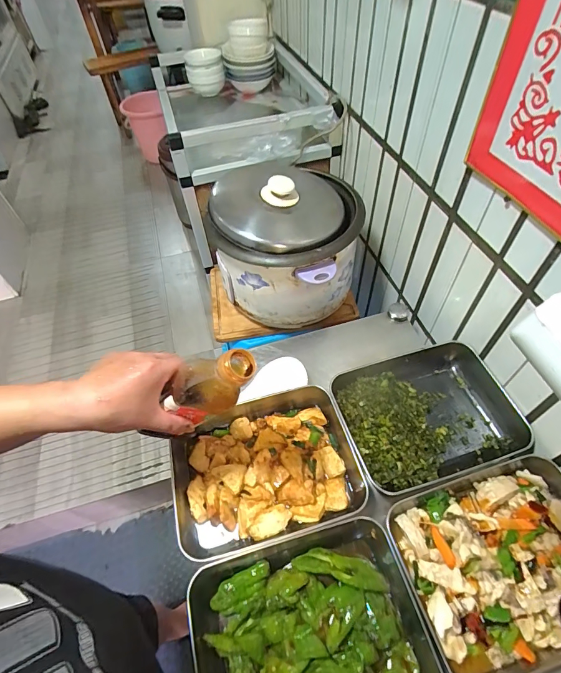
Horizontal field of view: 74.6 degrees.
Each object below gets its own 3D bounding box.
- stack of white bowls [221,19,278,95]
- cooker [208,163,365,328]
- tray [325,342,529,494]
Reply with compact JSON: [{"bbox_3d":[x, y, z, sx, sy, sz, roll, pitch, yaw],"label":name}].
[{"bbox_3d":[-0.098,-0.881,1.163,0.160,0.161,0.144,-3,53,1],"label":"stack of white bowls"},{"bbox_3d":[0.013,-0.186,0.754,0.269,0.229,0.269,-6,53,-1],"label":"cooker"},{"bbox_3d":[0.232,0.129,0.598,0.257,0.079,0.194,-16,54,-8],"label":"tray"}]

